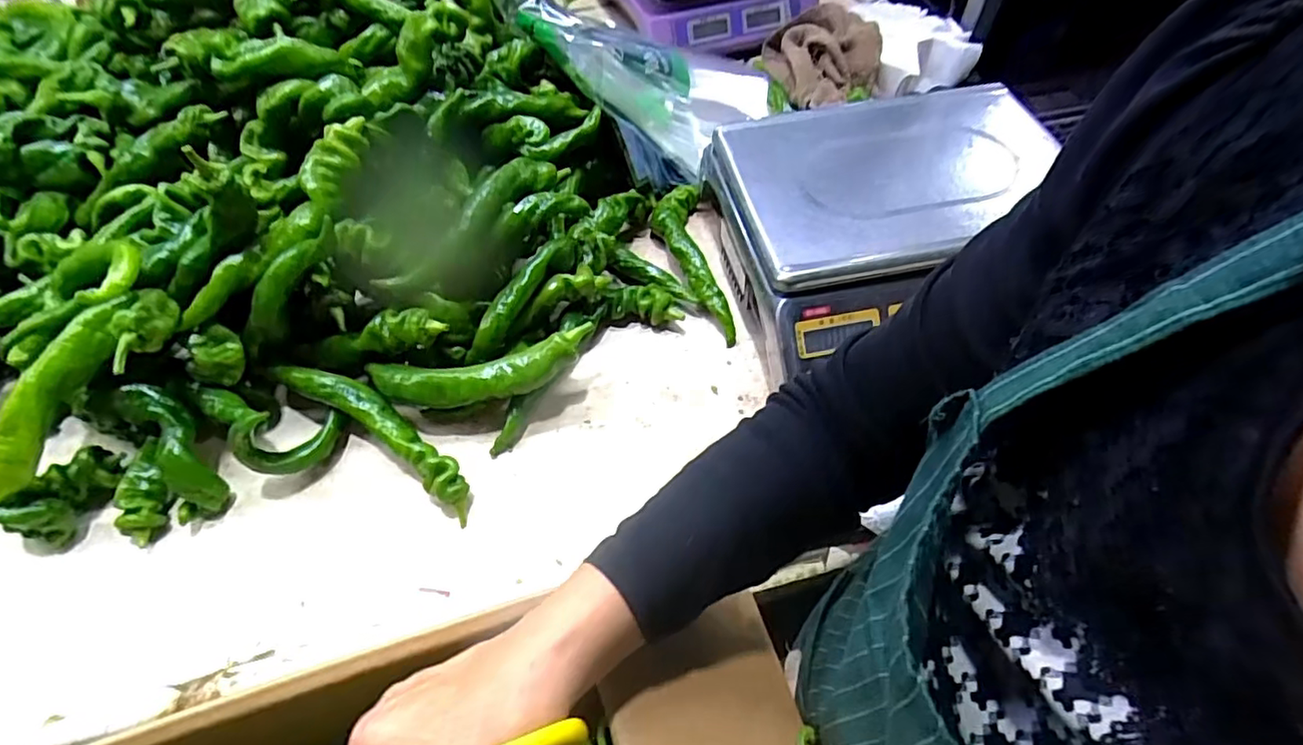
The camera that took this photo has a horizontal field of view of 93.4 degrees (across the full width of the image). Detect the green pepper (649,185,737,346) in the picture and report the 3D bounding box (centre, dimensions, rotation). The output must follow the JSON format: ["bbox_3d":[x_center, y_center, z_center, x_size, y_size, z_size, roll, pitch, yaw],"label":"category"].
[{"bbox_3d":[0.039,-0.123,0.654,0.060,0.043,0.219,-7,54,-4],"label":"green pepper"}]

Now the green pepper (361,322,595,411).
[{"bbox_3d":[-0.149,-0.002,0.532,0.192,0.032,0.048,-8,54,-5],"label":"green pepper"}]

